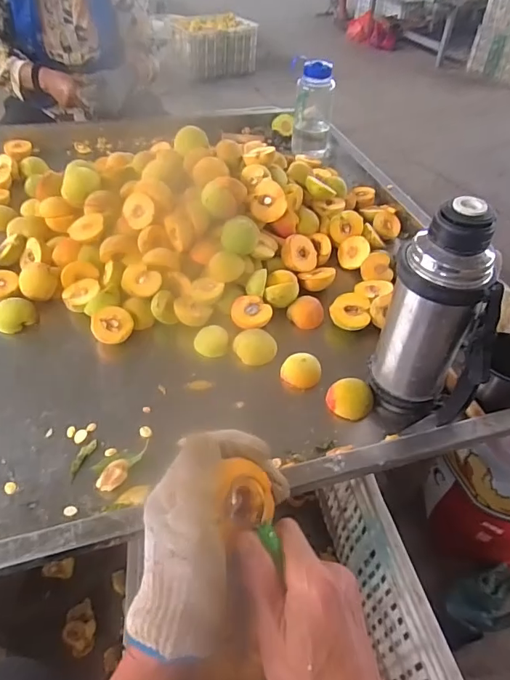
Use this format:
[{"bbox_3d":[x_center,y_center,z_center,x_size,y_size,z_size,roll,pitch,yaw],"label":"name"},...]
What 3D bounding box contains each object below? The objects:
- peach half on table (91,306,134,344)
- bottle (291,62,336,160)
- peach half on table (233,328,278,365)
[{"bbox_3d":[-0.217,-0.018,0.697,0.060,0.031,0.058,-4,71,-20],"label":"peach half on table"},{"bbox_3d":[0.153,-0.599,1.169,0.096,0.209,0.094,6,46,2],"label":"bottle"},{"bbox_3d":[0.001,0.010,0.680,0.064,0.025,0.053,3,46,-1],"label":"peach half on table"}]

